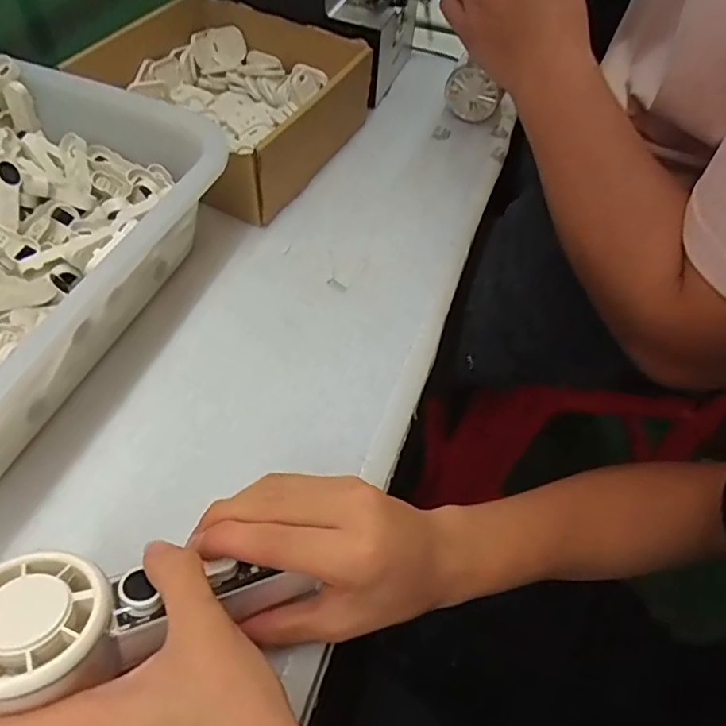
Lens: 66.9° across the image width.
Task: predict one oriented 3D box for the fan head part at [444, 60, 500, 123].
[{"bbox_3d":[0.106,-0.260,0.538,0.051,0.052,0.014,27,57,14],"label":"fan head part"}]

